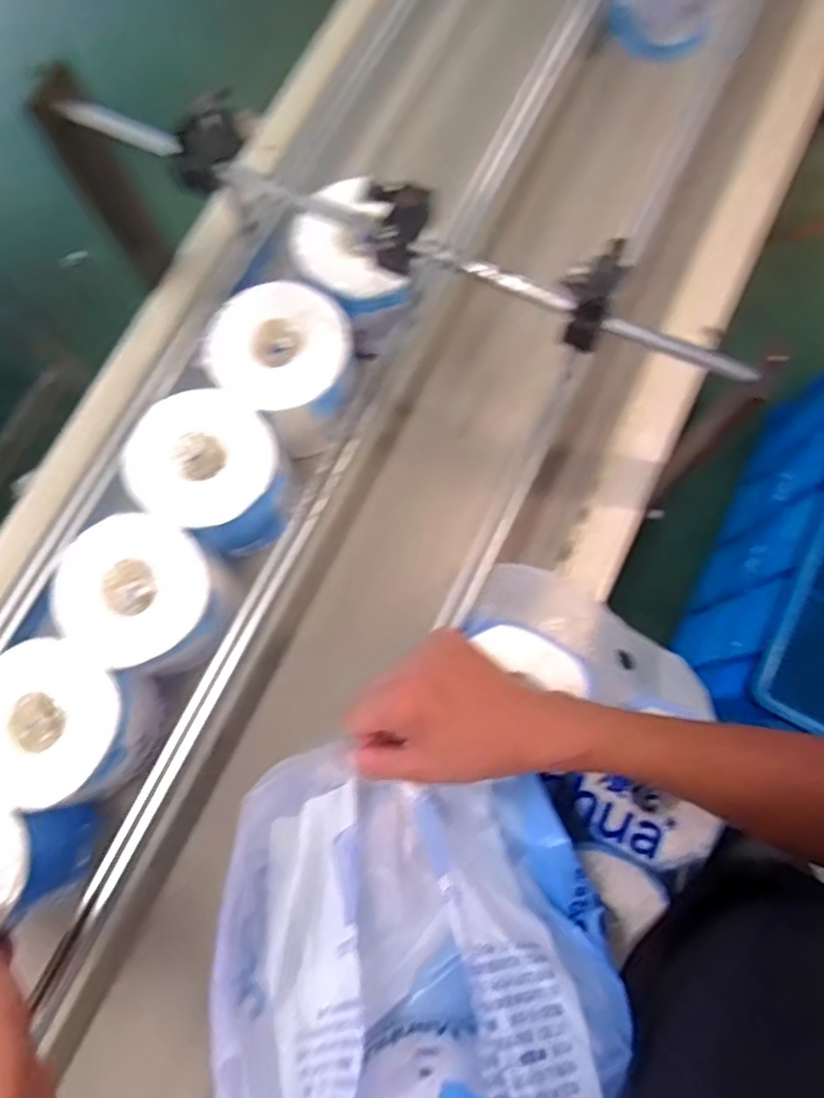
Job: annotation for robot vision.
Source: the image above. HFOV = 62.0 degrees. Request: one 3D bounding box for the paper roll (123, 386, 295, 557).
[{"bbox_3d":[-0.161,-0.057,0.579,0.117,0.102,0.107,0,75,1],"label":"paper roll"}]

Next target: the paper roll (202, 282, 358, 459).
[{"bbox_3d":[-0.105,-0.152,0.590,0.109,0.093,0.117,0,75,1],"label":"paper roll"}]

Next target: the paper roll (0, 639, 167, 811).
[{"bbox_3d":[-0.266,0.136,0.530,0.115,0.096,0.112,0,75,1],"label":"paper roll"}]

